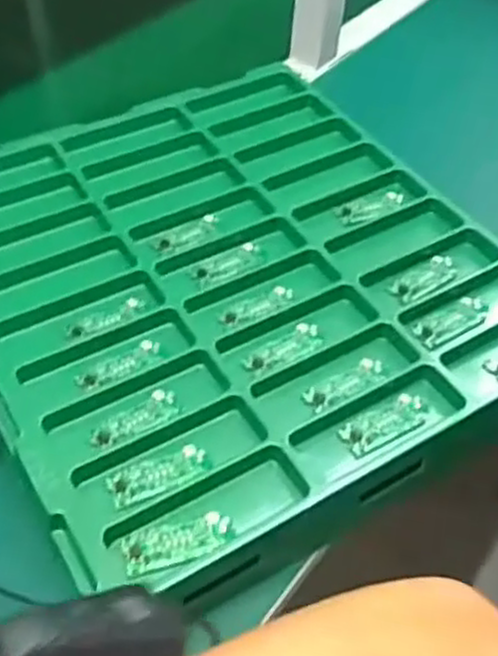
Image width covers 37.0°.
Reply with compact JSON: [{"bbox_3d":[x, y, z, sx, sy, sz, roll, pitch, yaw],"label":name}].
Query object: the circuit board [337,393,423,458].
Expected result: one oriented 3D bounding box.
[{"bbox_3d":[0.083,0.058,0.451,0.057,0.006,0.025,-20,53,-20],"label":"circuit board"}]

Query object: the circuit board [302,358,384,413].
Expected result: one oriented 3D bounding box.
[{"bbox_3d":[0.062,0.036,0.471,0.057,0.004,0.021,-25,54,-24],"label":"circuit board"}]

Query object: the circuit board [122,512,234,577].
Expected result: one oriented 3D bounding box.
[{"bbox_3d":[-0.037,0.113,0.394,0.057,0.004,0.023,-11,50,-14],"label":"circuit board"}]

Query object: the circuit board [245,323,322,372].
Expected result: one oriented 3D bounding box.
[{"bbox_3d":[0.024,0.014,0.487,0.056,0.004,0.022,-32,58,-28],"label":"circuit board"}]

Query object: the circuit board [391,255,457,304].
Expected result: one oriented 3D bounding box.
[{"bbox_3d":[0.129,-0.036,0.537,0.057,0.006,0.024,-29,56,-27],"label":"circuit board"}]

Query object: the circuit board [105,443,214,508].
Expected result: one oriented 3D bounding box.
[{"bbox_3d":[-0.051,0.082,0.422,0.057,0.004,0.021,-19,52,-20],"label":"circuit board"}]

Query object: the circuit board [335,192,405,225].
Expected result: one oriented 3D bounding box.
[{"bbox_3d":[0.097,-0.096,0.589,0.061,0.004,0.024,-23,54,-22],"label":"circuit board"}]

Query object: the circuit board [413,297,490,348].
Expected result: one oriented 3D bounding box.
[{"bbox_3d":[0.140,-0.005,0.513,0.058,0.004,0.026,-24,54,-23],"label":"circuit board"}]

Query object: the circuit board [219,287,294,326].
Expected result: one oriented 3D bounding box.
[{"bbox_3d":[0.006,-0.014,0.512,0.053,0.004,0.019,-20,53,-20],"label":"circuit board"}]

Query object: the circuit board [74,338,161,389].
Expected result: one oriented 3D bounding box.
[{"bbox_3d":[-0.082,0.024,0.473,0.057,0.004,0.017,-29,56,-26],"label":"circuit board"}]

